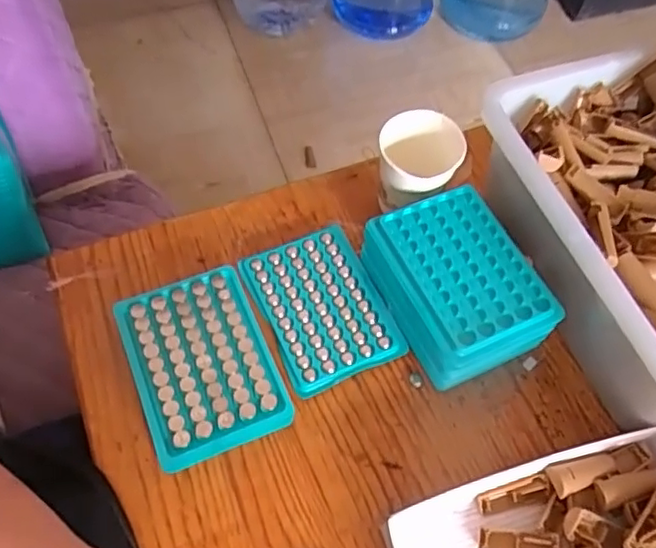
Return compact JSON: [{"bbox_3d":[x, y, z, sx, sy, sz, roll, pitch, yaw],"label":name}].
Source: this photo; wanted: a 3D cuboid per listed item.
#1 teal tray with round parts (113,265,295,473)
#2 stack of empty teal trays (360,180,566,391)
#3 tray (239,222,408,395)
[{"bbox_3d":[-0.092,0.066,0.443,0.097,0.025,0.132,-20,65,-14],"label":"teal tray with round parts"},{"bbox_3d":[0.097,0.009,0.460,0.099,0.056,0.130,-24,65,-15],"label":"stack of empty teal trays"},{"bbox_3d":[-0.005,0.025,0.479,0.093,0.010,0.125,-21,65,-14],"label":"tray"}]

